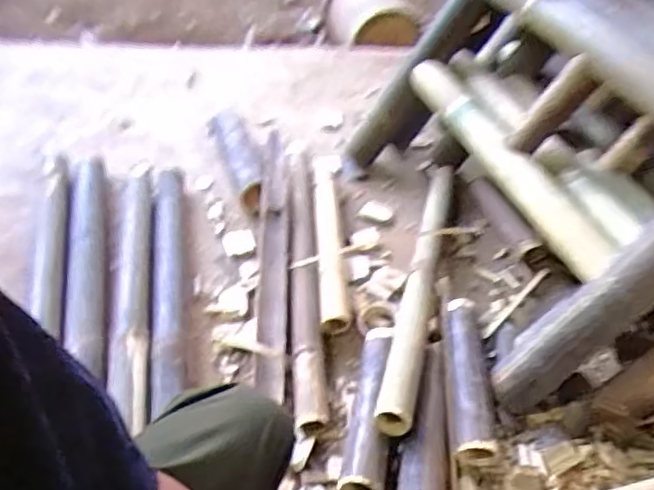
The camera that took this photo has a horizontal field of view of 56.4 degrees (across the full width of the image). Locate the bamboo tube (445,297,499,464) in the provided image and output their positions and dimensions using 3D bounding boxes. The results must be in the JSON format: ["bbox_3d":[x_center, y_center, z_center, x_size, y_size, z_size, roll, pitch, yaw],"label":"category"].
[{"bbox_3d":[0.211,0.200,0.925,0.069,0.068,0.273,5,43,0],"label":"bamboo tube"}]

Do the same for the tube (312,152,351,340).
[{"bbox_3d":[0.003,-0.027,1.162,0.055,0.060,0.479,1,43,-5],"label":"tube"}]

